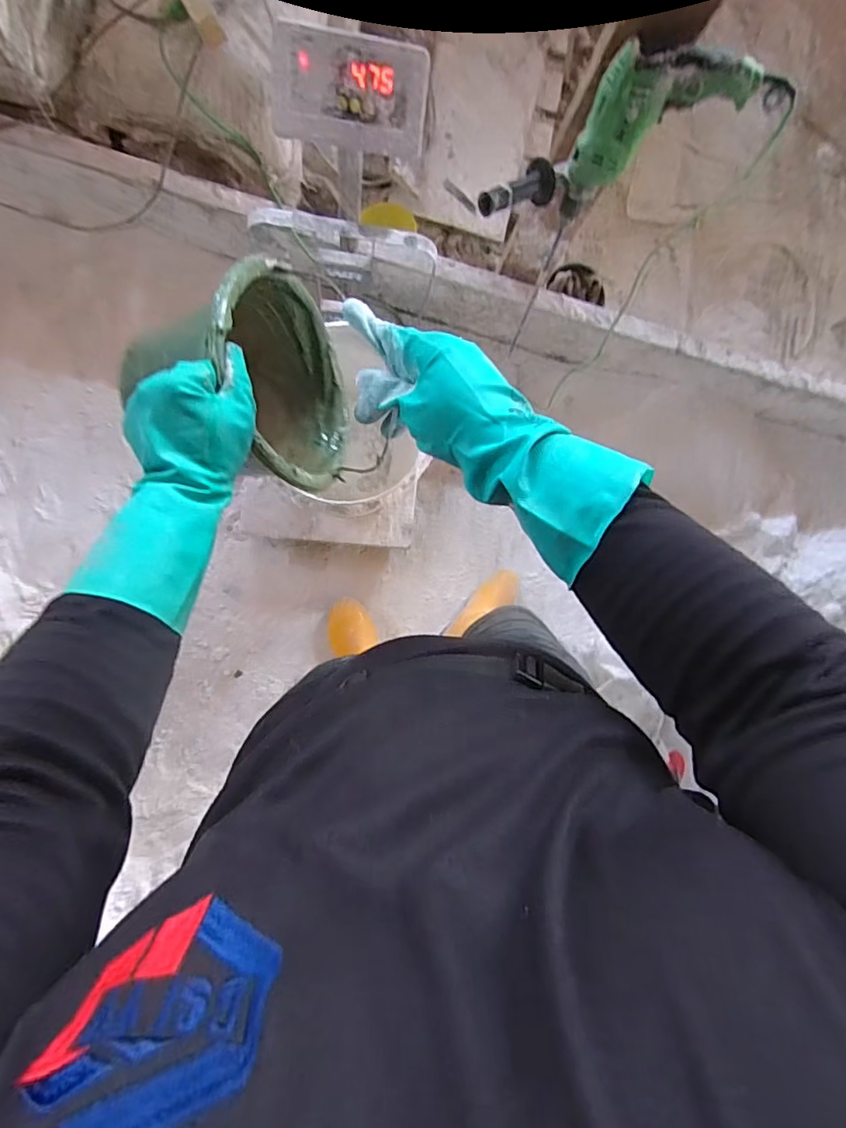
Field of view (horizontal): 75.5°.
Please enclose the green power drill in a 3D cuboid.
[{"bbox_3d":[0.278,-0.616,0.776,0.394,0.151,0.120,-13,95,33],"label":"green power drill"}]

